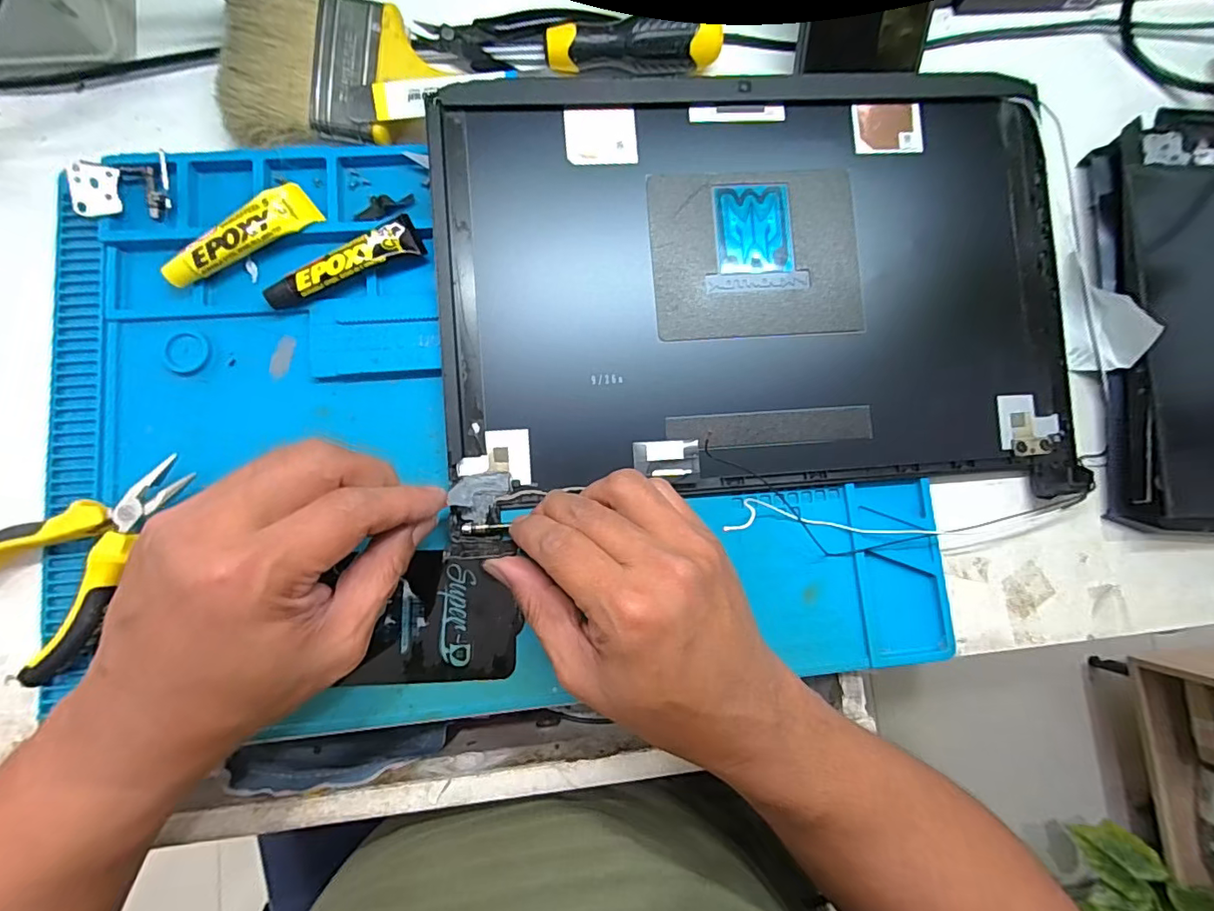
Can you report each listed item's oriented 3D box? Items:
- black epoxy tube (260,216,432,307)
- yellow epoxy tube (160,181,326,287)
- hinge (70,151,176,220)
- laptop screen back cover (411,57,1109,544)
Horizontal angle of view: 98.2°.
[{"bbox_3d":[-0.144,-0.104,0.287,0.086,0.015,0.020,-29,90,-4],"label":"black epoxy tube"},{"bbox_3d":[-0.199,-0.119,0.284,0.082,0.017,0.021,-32,90,-4],"label":"yellow epoxy tube"},{"bbox_3d":[-0.259,-0.146,0.283,0.049,0.016,0.028,-10,89,-4],"label":"hinge"},{"bbox_3d":[0.091,-0.096,0.307,0.364,0.015,0.246,-5,88,-5],"label":"laptop screen back cover"}]

